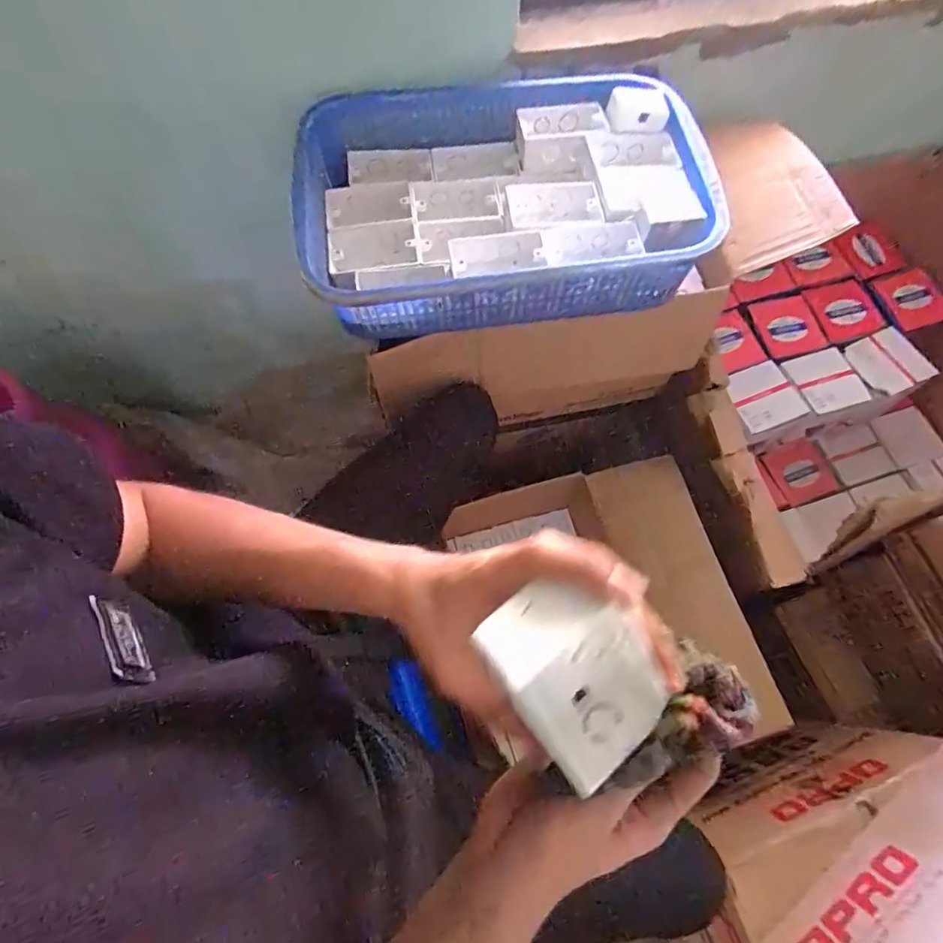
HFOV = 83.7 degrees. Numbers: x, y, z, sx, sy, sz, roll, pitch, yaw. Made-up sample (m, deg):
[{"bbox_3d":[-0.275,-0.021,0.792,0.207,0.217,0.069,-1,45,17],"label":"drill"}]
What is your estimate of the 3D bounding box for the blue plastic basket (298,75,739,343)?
[{"bbox_3d":[0.035,-0.324,0.628,0.457,0.103,0.303,-8,70,-3],"label":"blue plastic basket"}]

